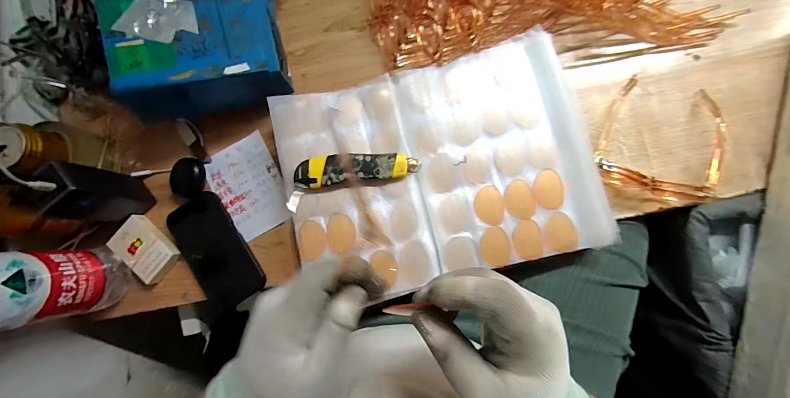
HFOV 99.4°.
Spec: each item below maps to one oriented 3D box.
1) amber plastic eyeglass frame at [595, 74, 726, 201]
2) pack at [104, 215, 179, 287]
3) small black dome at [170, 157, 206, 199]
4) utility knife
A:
[{"bbox_3d":[0.366,-0.084,0.453,0.156,0.035,0.168,21,85,6],"label":"amber plastic eyeglass frame"},{"bbox_3d":[-0.362,0.071,0.486,0.091,0.022,0.065,37,87,8],"label":"pack"},{"bbox_3d":[-0.310,-0.032,0.503,0.038,0.028,0.058,21,85,6],"label":"small black dome"},{"bbox_3d":[-0.048,-0.040,0.431,0.155,0.022,0.038,-8,83,3],"label":"utility knife"}]

